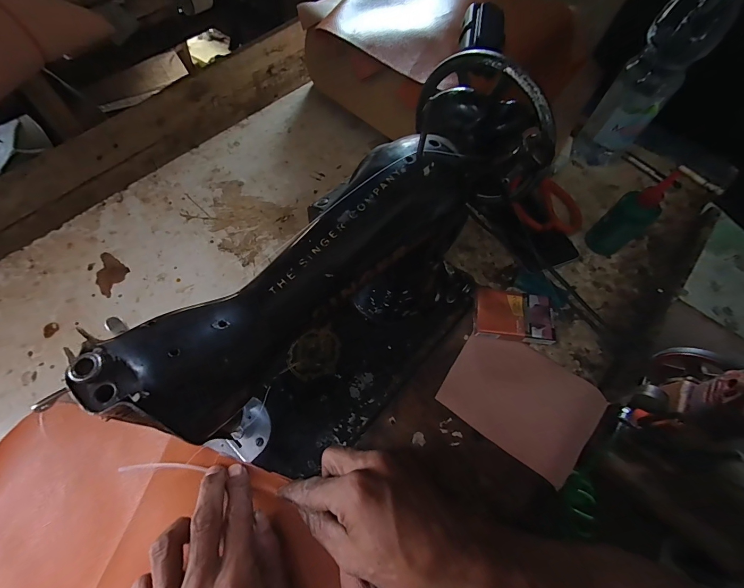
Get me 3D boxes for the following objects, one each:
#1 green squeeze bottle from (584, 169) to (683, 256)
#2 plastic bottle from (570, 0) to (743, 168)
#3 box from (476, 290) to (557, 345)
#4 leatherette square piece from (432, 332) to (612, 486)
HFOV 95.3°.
[{"bbox_3d":[0.296,-0.087,0.393,0.032,0.108,0.031,2,63,-3],"label":"green squeeze bottle"},{"bbox_3d":[0.332,-0.259,0.400,0.067,0.239,0.055,38,67,14],"label":"plastic bottle"},{"bbox_3d":[0.157,0.027,0.379,0.082,0.027,0.052,7,63,0],"label":"box"},{"bbox_3d":[0.155,0.108,0.352,0.146,0.010,0.111,33,66,12],"label":"leatherette square piece"}]

